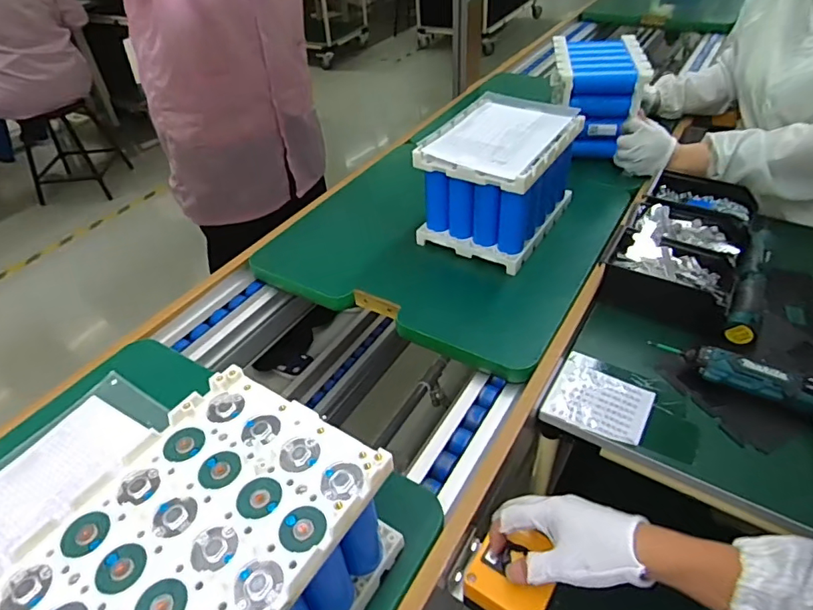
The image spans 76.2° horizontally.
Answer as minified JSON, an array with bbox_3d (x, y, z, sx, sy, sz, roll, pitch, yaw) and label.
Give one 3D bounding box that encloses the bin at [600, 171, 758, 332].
[{"bbox_3d":[0.445,-0.093,0.821,0.199,0.061,0.358,20,47,25],"label":"bin"}]

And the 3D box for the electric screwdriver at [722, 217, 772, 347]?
[{"bbox_3d":[0.504,-0.041,0.755,0.043,0.038,0.273,20,47,24],"label":"electric screwdriver"}]

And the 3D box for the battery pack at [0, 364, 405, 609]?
[{"bbox_3d":[-0.142,0.203,0.399,0.176,0.146,0.230,23,48,27],"label":"battery pack"}]

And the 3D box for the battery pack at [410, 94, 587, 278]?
[{"bbox_3d":[0.153,-0.202,0.842,0.176,0.181,0.255,22,47,26],"label":"battery pack"}]

